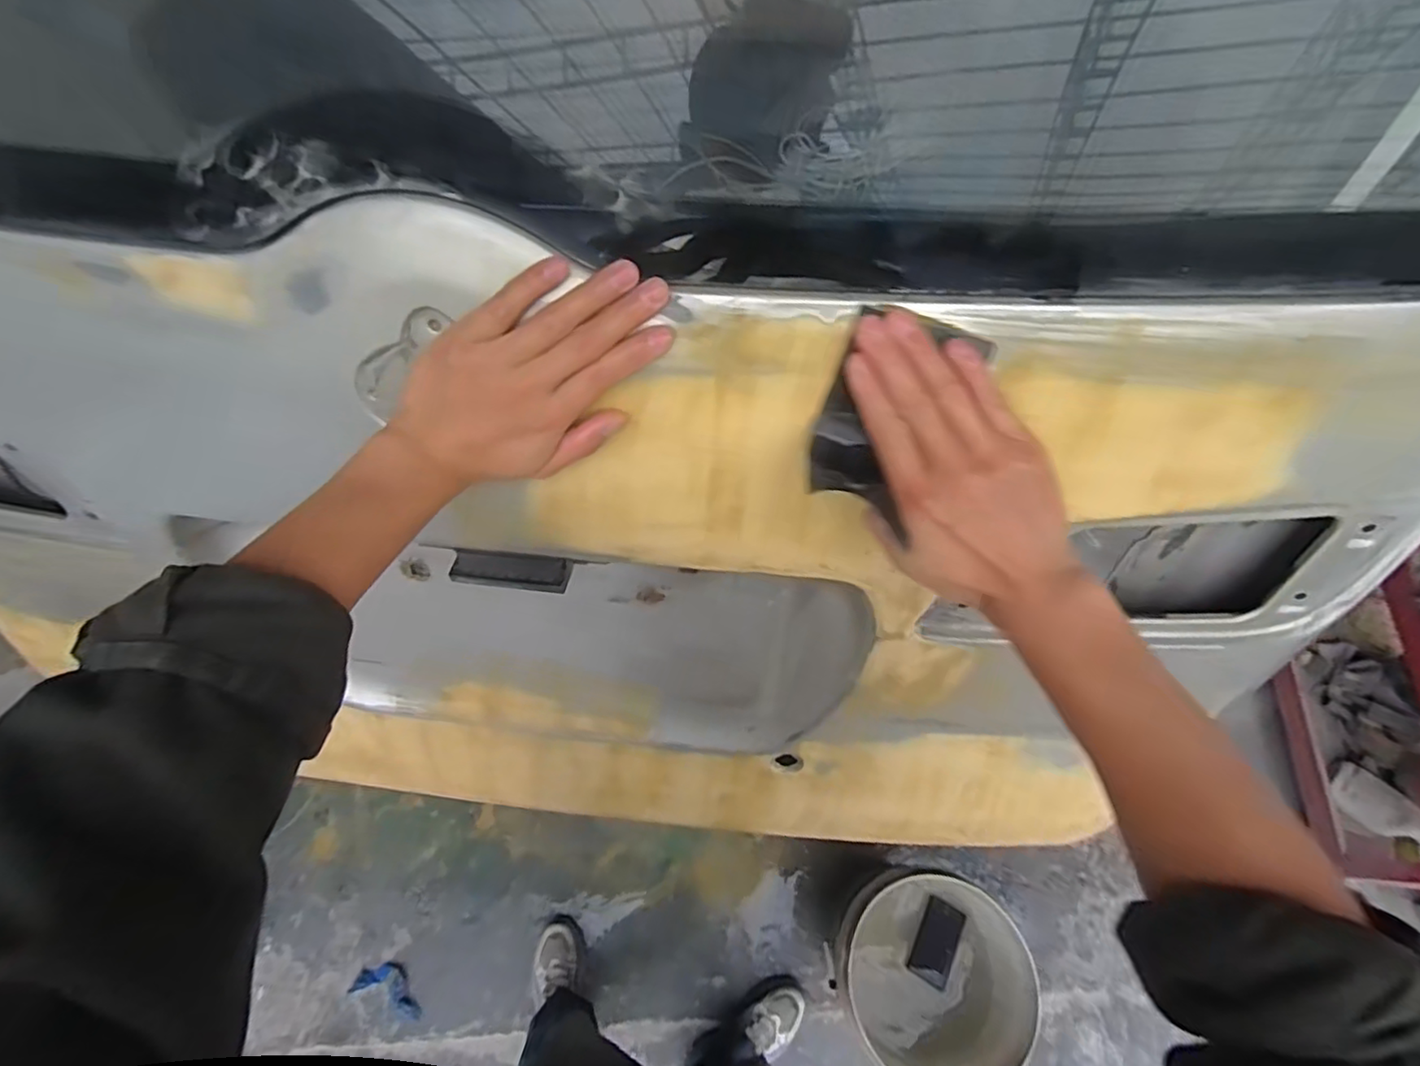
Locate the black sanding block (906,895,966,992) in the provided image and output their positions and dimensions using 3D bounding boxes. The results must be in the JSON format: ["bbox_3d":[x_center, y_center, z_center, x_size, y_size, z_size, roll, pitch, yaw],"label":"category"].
[{"bbox_3d":[0.417,0.750,1.109,0.069,0.018,0.133,25,67,10],"label":"black sanding block"}]

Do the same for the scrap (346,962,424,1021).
[{"bbox_3d":[-0.672,0.959,1.279,0.169,0.026,0.072,16,66,7],"label":"scrap"}]

